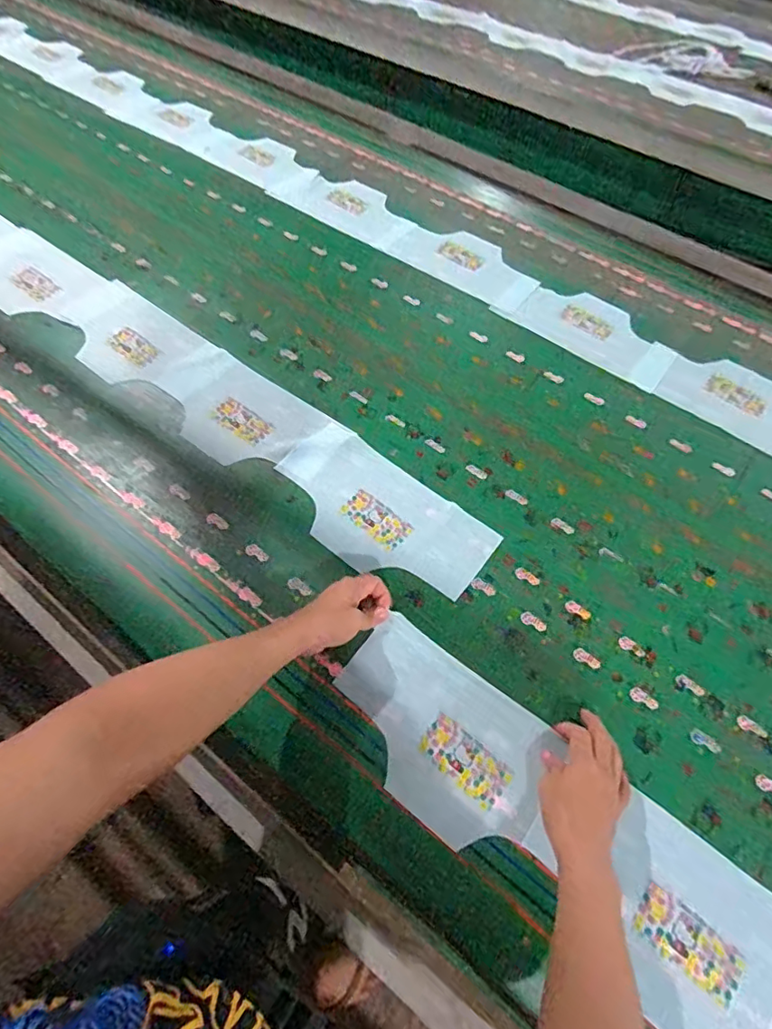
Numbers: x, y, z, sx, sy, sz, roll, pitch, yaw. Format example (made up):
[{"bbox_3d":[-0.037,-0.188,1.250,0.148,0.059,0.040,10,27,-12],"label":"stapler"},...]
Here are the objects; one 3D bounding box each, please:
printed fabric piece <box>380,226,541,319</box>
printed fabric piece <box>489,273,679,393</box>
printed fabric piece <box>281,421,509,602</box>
[{"bbox_3d":[0.161,-0.506,1.077,0.306,0.010,0.156,37,69,20],"label":"printed fabric piece"},{"bbox_3d":[0.368,-0.349,0.992,0.329,0.009,0.167,33,62,16],"label":"printed fabric piece"},{"bbox_3d":[-0.014,-0.004,0.770,0.328,0.006,0.170,36,64,18],"label":"printed fabric piece"}]

